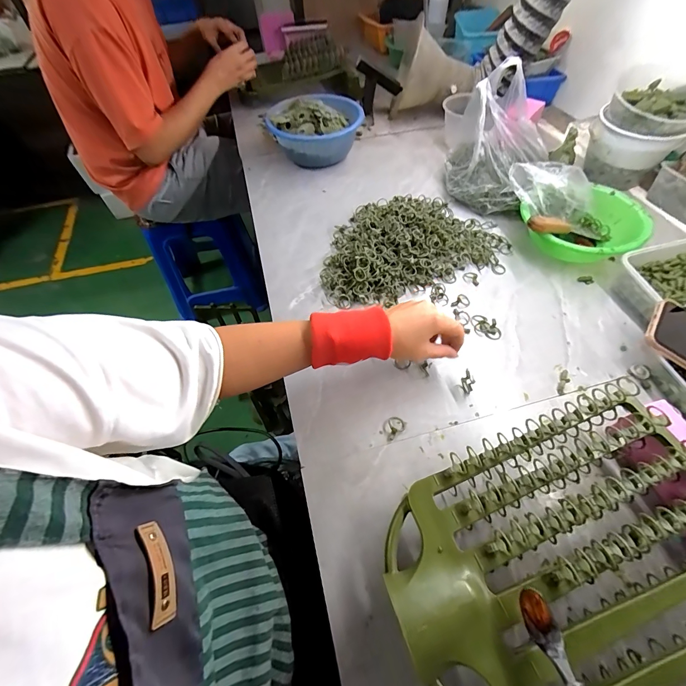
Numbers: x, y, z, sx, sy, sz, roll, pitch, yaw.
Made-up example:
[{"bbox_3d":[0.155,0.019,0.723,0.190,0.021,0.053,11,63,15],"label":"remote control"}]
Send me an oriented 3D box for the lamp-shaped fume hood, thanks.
[{"bbox_3d":[0.237,-0.708,0.854,0.208,0.196,0.158,6,56,7],"label":"lamp-shaped fume hood"}]

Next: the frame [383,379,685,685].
[{"bbox_3d":[0.203,0.185,0.306,0.333,0.043,0.206,-20,57,-12],"label":"frame"}]

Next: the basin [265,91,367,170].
[{"bbox_3d":[-0.065,-0.519,0.822,0.210,0.107,0.210,-1,55,1],"label":"basin"}]

